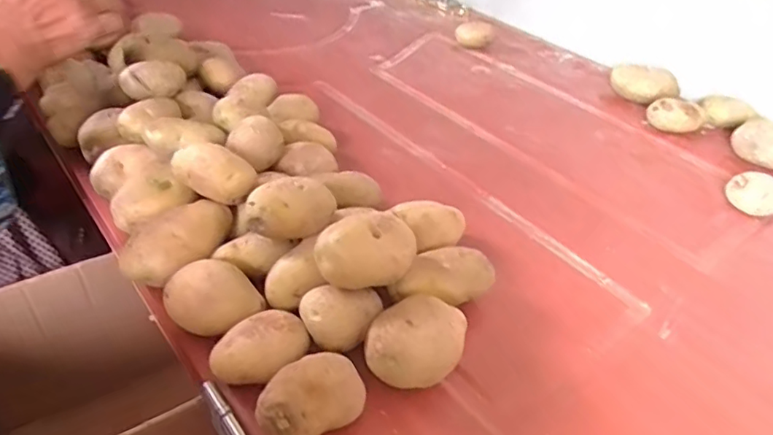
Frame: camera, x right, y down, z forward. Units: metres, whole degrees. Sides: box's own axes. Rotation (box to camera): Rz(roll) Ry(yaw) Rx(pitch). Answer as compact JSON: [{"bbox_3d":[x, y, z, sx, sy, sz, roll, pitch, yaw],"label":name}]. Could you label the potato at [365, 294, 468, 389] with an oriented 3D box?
[{"bbox_3d":[0.022,0.093,0.416,0.067,0.059,0.059,9,40,6],"label":"potato"}]

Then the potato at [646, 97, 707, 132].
[{"bbox_3d":[0.382,-0.138,0.746,0.068,0.042,0.052,24,44,22],"label":"potato"}]

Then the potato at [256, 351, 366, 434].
[{"bbox_3d":[-0.048,0.125,0.379,0.048,0.048,0.070,27,45,25],"label":"potato"}]

